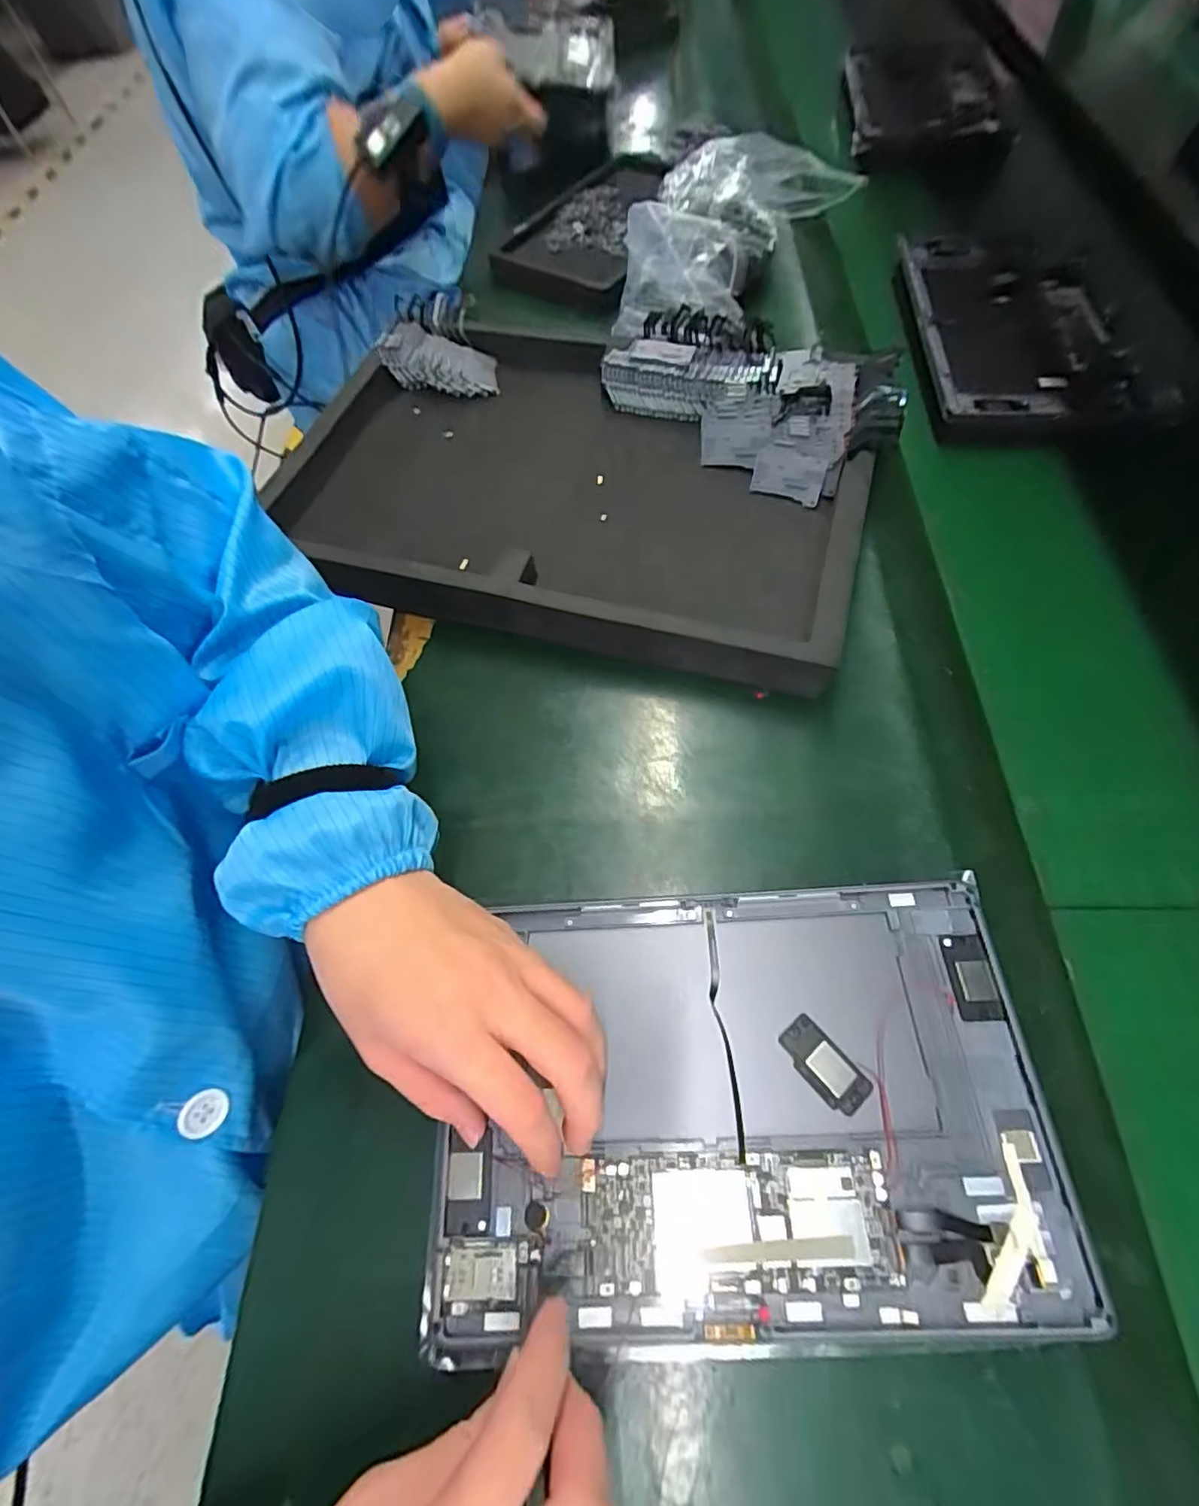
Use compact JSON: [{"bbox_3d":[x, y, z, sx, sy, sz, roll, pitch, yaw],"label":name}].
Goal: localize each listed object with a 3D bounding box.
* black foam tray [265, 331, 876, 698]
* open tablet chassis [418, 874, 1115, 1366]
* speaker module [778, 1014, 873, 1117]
[{"bbox_3d":[-0.028,-0.214,0.442,0.430,0.040,0.303,13,66,8],"label":"black foam tray"},{"bbox_3d":[0.060,0.148,0.258,0.255,0.010,0.170,-4,64,1],"label":"open tablet chassis"},{"bbox_3d":[0.099,0.138,0.257,0.021,0.004,0.040,-39,69,-15],"label":"speaker module"}]

